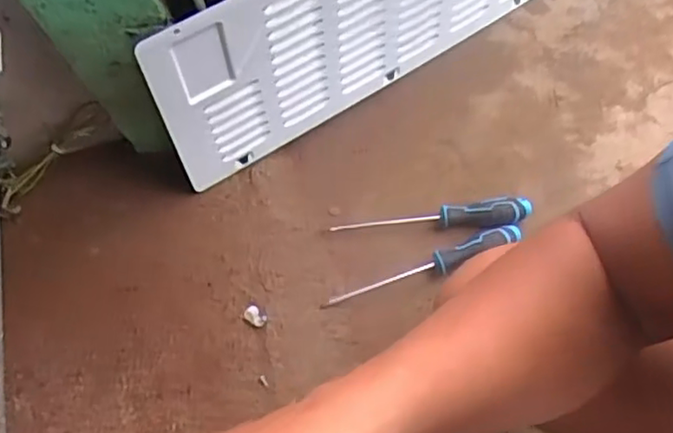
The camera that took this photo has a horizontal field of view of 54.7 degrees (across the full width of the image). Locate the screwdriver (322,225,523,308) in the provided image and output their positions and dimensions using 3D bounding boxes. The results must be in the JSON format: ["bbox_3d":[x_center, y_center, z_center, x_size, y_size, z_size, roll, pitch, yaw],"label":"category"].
[{"bbox_3d":[0.109,0.062,0.799,0.255,0.036,0.025,-19,70,-10],"label":"screwdriver"}]

